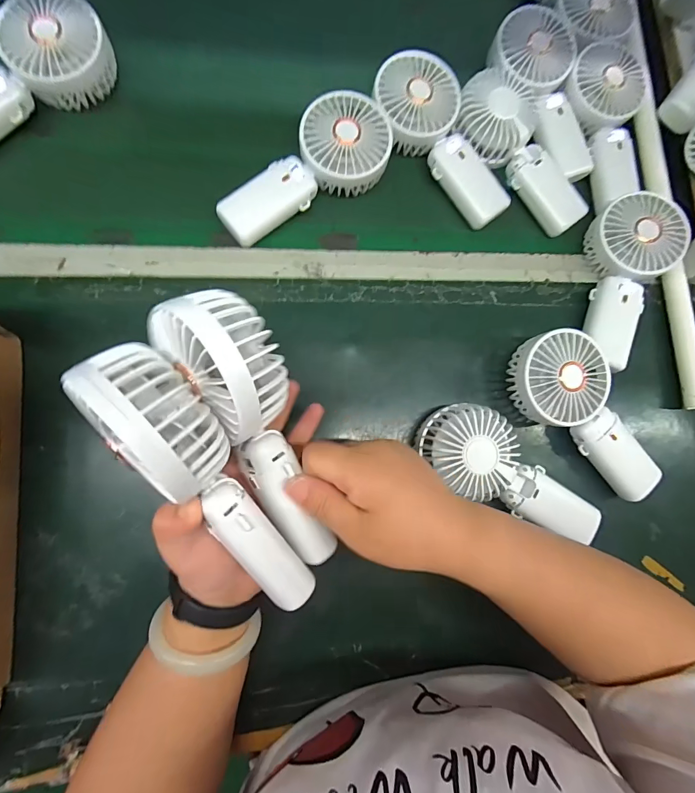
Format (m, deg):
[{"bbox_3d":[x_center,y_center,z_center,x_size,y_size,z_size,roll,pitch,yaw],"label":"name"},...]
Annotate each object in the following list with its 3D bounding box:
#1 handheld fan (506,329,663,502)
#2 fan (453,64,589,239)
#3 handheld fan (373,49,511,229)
[{"bbox_3d":[0.231,0.013,0.373,0.186,0.048,0.086,42,80,-1],"label":"handheld fan"},{"bbox_3d":[0.190,-0.257,0.406,0.182,0.034,0.080,42,80,-1],"label":"fan"},{"bbox_3d":[0.093,-0.257,0.397,0.083,0.036,0.178,-28,88,-9],"label":"handheld fan"}]

